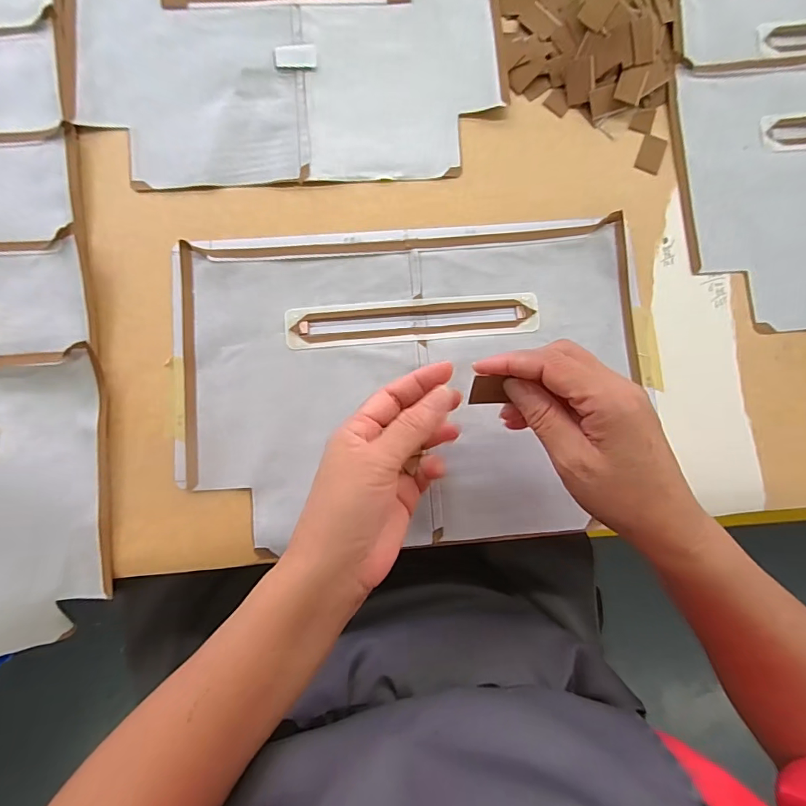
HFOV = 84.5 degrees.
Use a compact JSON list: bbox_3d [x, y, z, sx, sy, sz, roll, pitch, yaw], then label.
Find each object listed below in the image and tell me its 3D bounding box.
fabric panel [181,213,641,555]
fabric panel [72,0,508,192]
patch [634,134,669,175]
[{"bbox_3d":[0.011,-0.014,0.345,0.348,0.009,0.236,-5,84,-3],"label":"fabric panel"},{"bbox_3d":[-0.091,-0.295,0.367,0.342,0.005,0.230,-4,86,-3],"label":"fabric panel"},{"bbox_3d":[0.212,-0.212,0.377,0.021,0.004,0.031,23,85,-1],"label":"patch"}]

